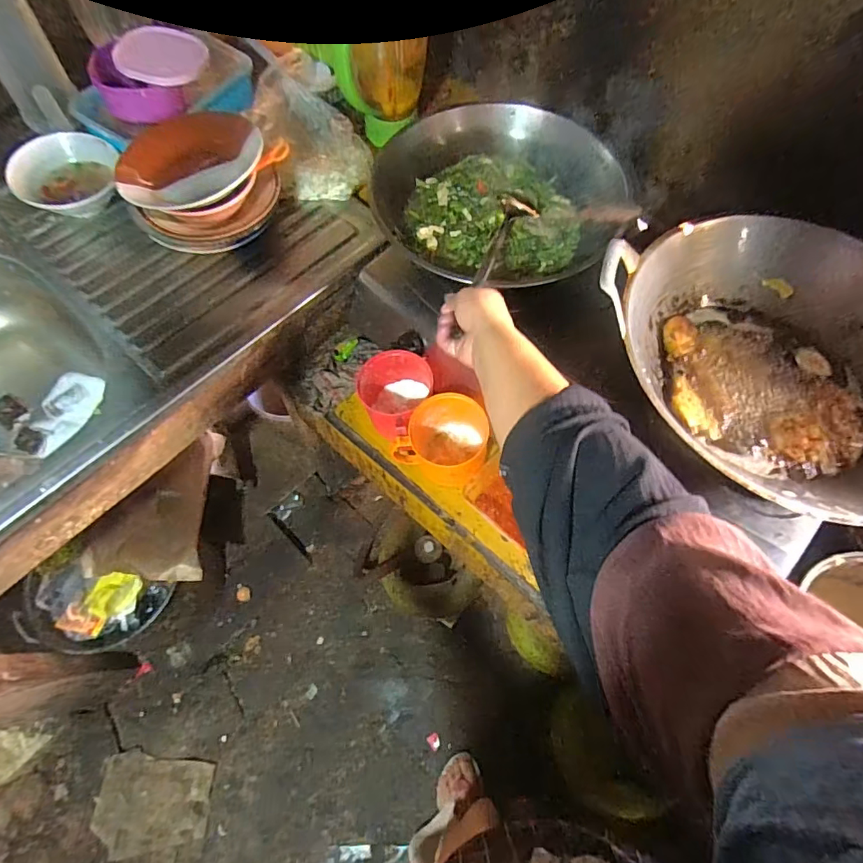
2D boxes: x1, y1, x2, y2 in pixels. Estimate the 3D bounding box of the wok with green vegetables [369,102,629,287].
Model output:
[{"bbox_3d":[0.105,-0.342,0.708,0.327,0.102,0.299,38,68,16],"label":"wok with green vegetables"}]

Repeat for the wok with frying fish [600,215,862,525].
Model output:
[{"bbox_3d":[0.408,-0.079,0.567,0.379,0.115,0.391,-19,65,-12],"label":"wok with frying fish"}]

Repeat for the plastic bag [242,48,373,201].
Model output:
[{"bbox_3d":[-0.216,-0.520,0.844,0.177,0.079,0.274,-19,65,-12],"label":"plastic bag"}]

